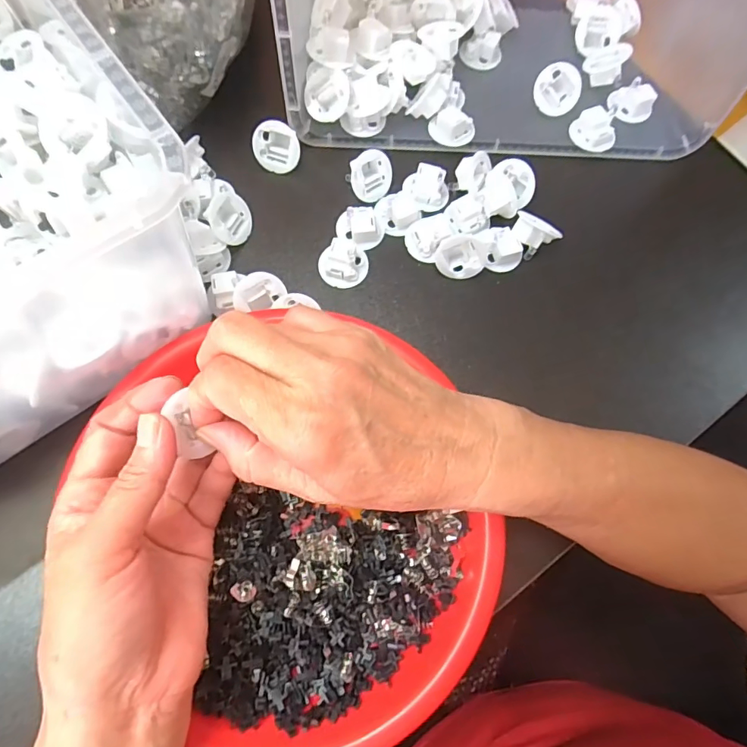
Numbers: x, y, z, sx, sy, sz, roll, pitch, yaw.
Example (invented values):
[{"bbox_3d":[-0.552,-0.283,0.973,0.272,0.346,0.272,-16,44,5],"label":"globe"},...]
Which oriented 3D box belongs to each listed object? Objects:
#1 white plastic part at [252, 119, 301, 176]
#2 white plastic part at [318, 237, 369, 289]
[{"bbox_3d":[-0.067,-0.162,0.325,0.031,0.033,0.017,-2,37,7],"label":"white plastic part"},{"bbox_3d":[-0.020,-0.073,0.302,0.032,0.016,0.028,0,75,-3],"label":"white plastic part"}]

